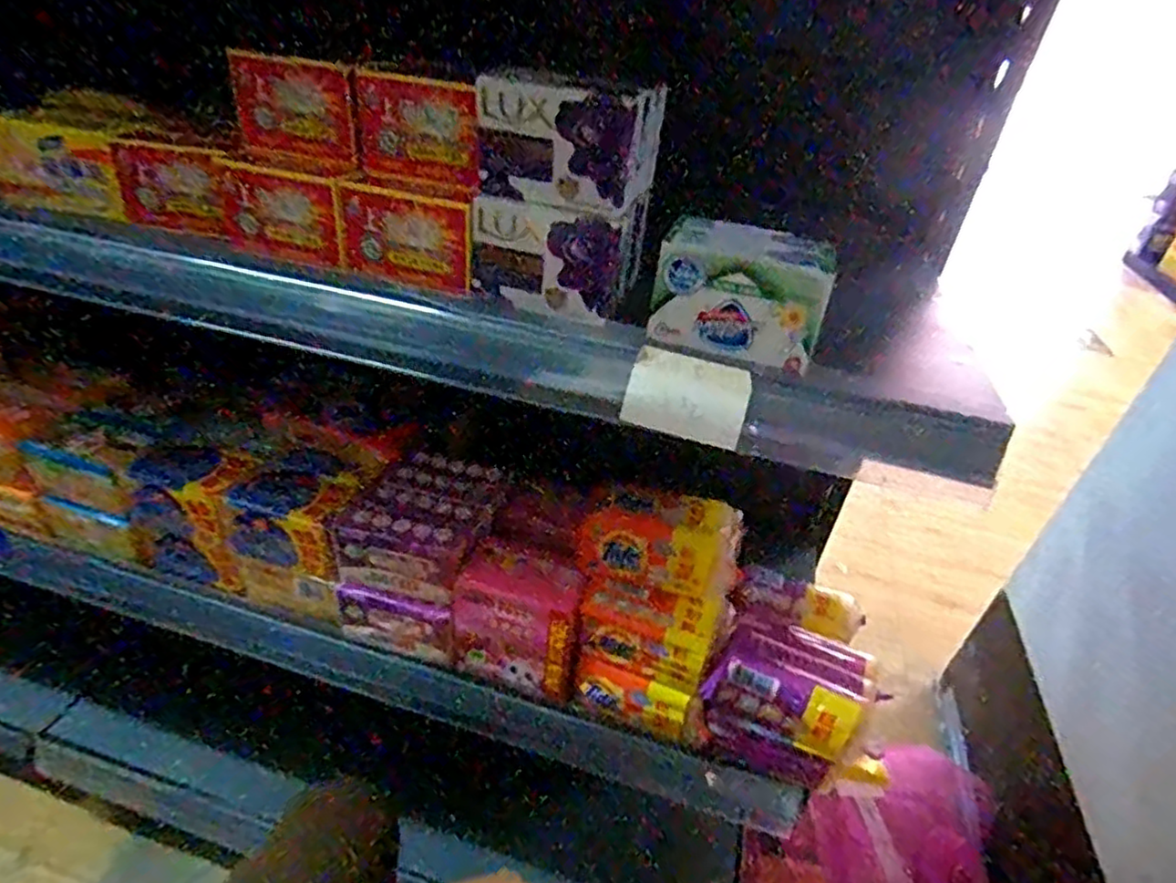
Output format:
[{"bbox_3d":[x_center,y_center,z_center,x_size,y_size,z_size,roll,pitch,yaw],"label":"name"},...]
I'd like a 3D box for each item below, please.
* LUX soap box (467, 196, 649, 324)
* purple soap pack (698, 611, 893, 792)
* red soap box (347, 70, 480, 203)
[{"bbox_3d":[-0.024,-0.116,0.413,0.094,0.059,0.043,4,35,-5],"label":"LUX soap box"},{"bbox_3d":[0.160,0.217,0.550,0.119,0.127,0.072,23,37,21],"label":"purple soap pack"},{"bbox_3d":[-0.109,-0.196,0.428,0.080,0.061,0.026,3,35,-7],"label":"red soap box"}]

